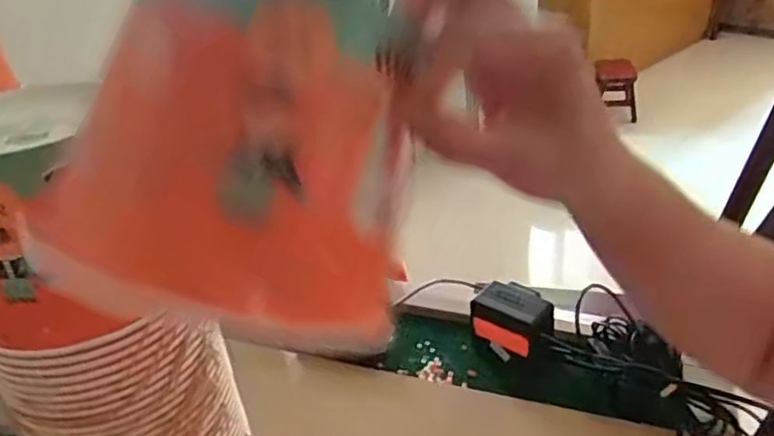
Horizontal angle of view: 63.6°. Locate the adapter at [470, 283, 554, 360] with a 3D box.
[{"bbox_3d":[0.137,0.112,0.661,0.081,0.069,0.055,19,38,37],"label":"adapter"}]

